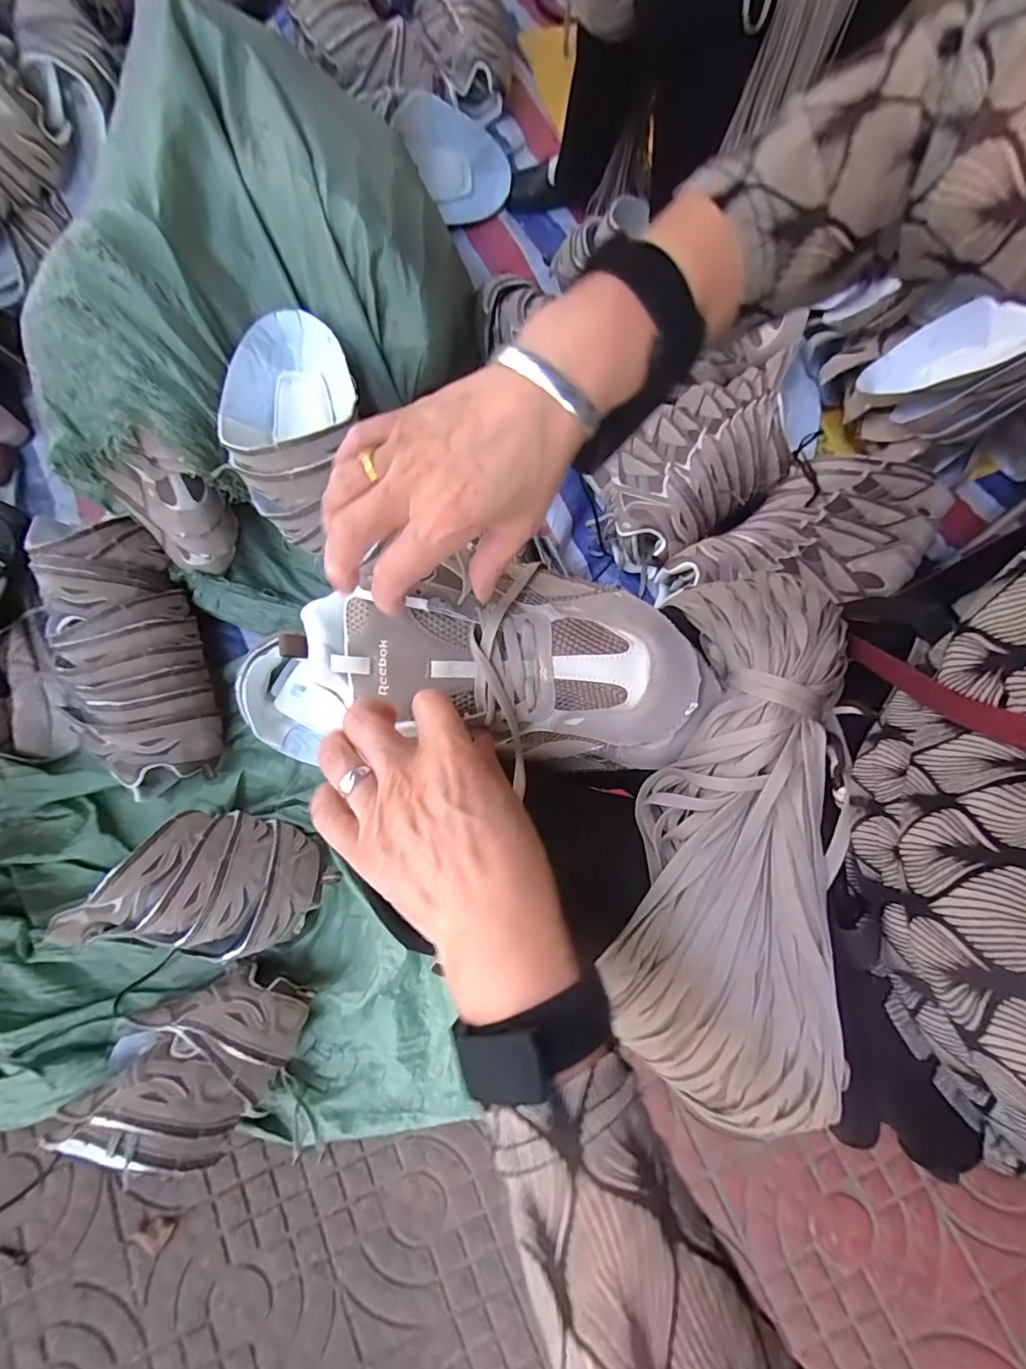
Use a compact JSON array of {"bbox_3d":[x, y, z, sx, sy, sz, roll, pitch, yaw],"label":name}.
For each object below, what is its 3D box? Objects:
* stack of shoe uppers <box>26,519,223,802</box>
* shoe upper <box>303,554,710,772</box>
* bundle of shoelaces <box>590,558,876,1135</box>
[{"bbox_3d":[-0.576,-0.052,0.726,0.152,0.128,0.408,-21,77,-6],"label":"stack of shoe uppers"},{"bbox_3d":[0.002,-0.018,0.318,0.241,0.081,0.122,11,78,-1],"label":"shoe upper"},{"bbox_3d":[0.143,0.082,0.297,0.128,0.068,0.346,12,76,2],"label":"bundle of shoelaces"}]

